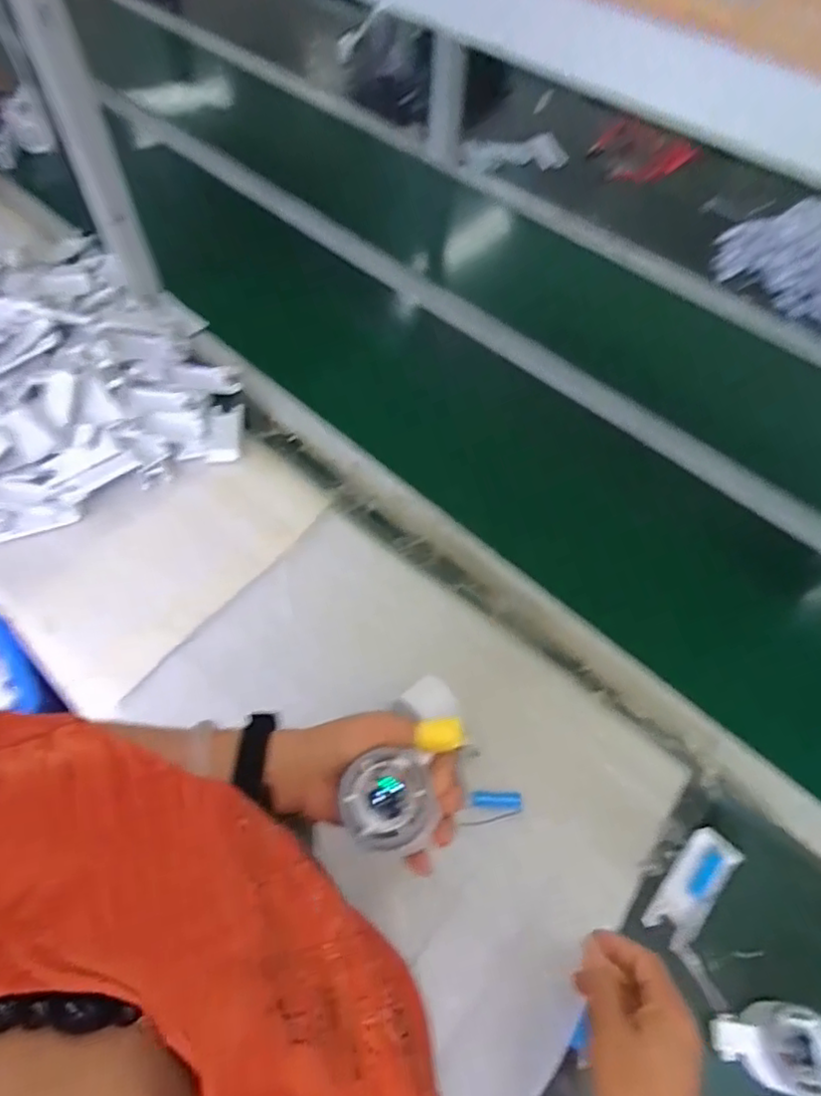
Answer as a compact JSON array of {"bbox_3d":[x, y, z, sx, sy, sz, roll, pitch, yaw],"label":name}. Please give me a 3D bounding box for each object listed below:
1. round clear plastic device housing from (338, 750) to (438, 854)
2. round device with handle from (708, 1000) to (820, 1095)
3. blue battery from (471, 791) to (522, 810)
[{"bbox_3d":[-0.014,0.155,0.383,0.050,0.011,0.055,-1,57,-3],"label":"round clear plastic device housing"},{"bbox_3d":[0.289,0.397,0.507,0.090,0.052,0.061,5,57,0],"label":"round device with handle"},{"bbox_3d":[0.082,0.242,0.605,0.049,0.014,0.014,3,57,-1],"label":"blue battery"}]

